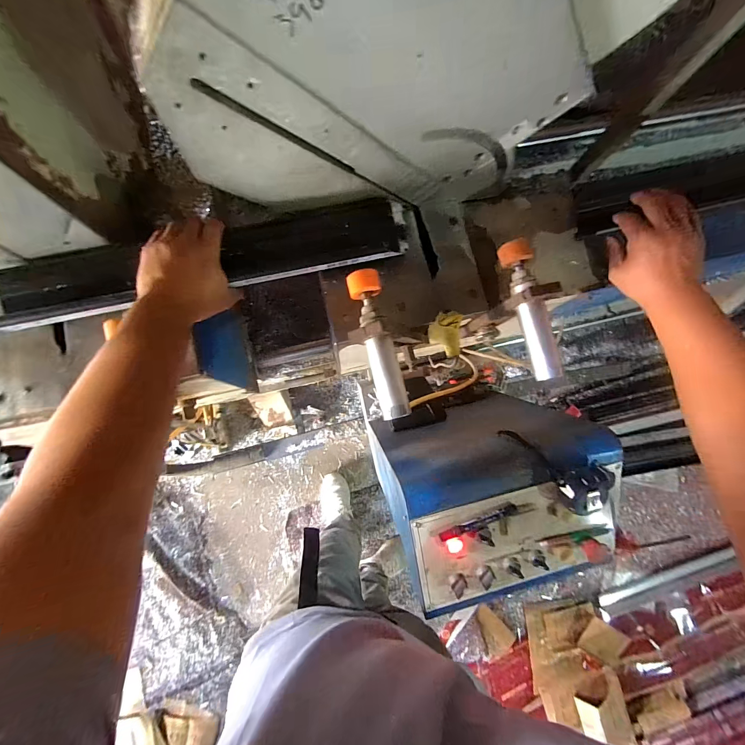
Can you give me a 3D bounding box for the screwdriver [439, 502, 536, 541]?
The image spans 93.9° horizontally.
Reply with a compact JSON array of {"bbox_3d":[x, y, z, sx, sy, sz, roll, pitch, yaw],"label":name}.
[{"bbox_3d":[0.176,0.226,0.537,0.152,0.010,0.020,-19,84,-7],"label":"screwdriver"}]

